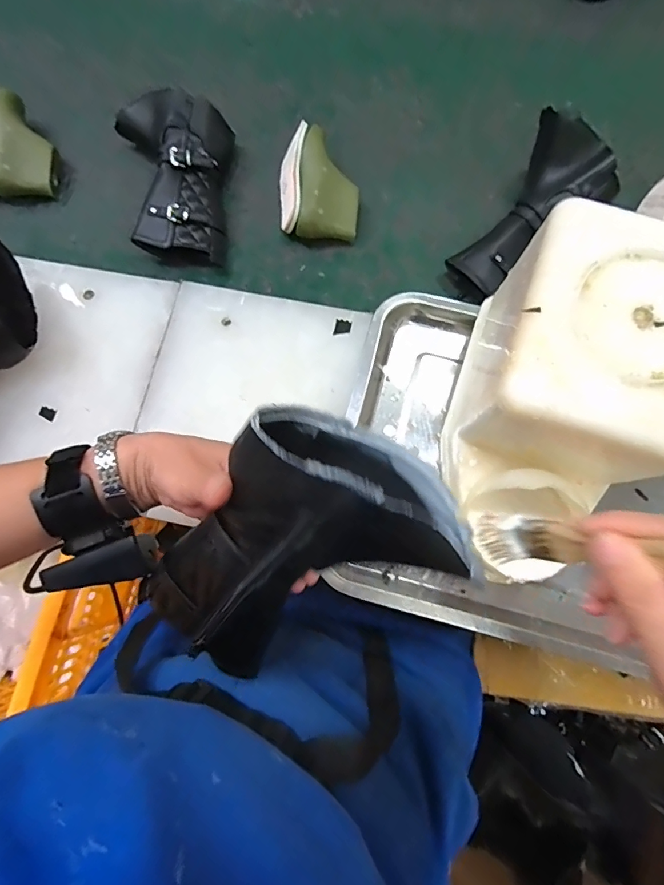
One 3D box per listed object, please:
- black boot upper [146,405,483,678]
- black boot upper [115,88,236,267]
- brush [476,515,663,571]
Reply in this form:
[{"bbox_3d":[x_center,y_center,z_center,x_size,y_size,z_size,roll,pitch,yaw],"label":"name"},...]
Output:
[{"bbox_3d":[-0.038,0.066,0.261,0.189,0.084,0.109,-41,77,19],"label":"black boot upper"},{"bbox_3d":[-0.177,-0.306,0.535,0.132,0.056,0.211,-10,75,-2],"label":"black boot upper"},{"bbox_3d":[0.123,0.049,0.197,0.017,0.141,0.021,27,75,-26],"label":"brush"}]

